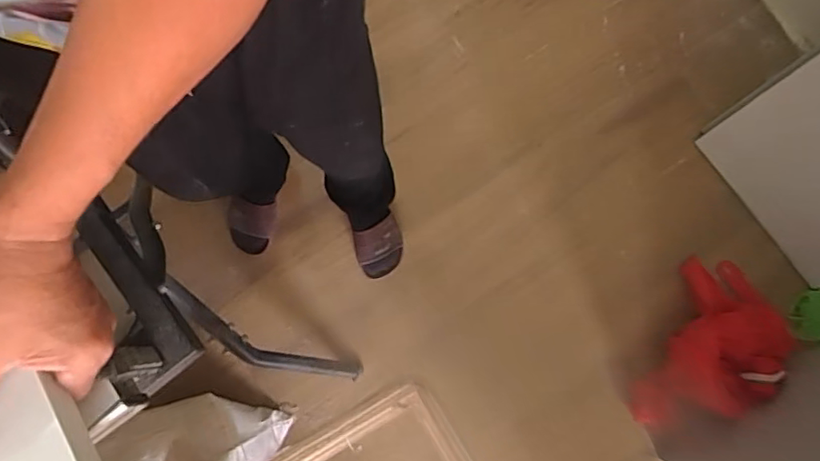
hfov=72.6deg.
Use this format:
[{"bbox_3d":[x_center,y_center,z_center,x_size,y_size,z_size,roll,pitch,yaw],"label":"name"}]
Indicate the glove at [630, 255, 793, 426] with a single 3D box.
[{"bbox_3d":[0.644,0.254,1.170,0.228,0.109,0.392,26,80,5],"label":"glove"}]

